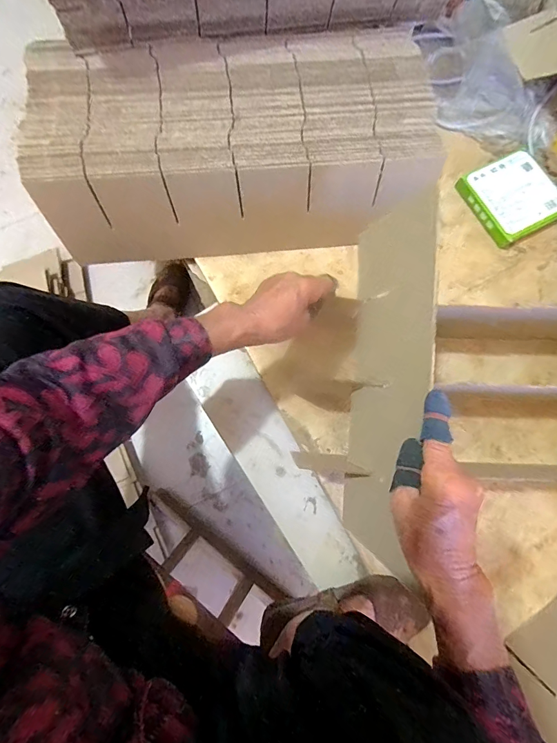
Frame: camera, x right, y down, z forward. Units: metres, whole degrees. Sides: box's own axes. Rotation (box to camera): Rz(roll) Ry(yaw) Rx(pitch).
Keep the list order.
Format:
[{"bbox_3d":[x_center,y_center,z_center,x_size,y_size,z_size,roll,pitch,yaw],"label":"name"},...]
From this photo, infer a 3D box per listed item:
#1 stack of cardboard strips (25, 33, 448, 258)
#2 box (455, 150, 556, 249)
[{"bbox_3d":[-0.072,-0.353,0.583,0.581,0.149,0.284,-3,77,-2],"label":"stack of cardboard strips"},{"bbox_3d":[0.419,-0.312,0.649,0.149,0.030,0.150,-28,79,-7],"label":"box"}]

